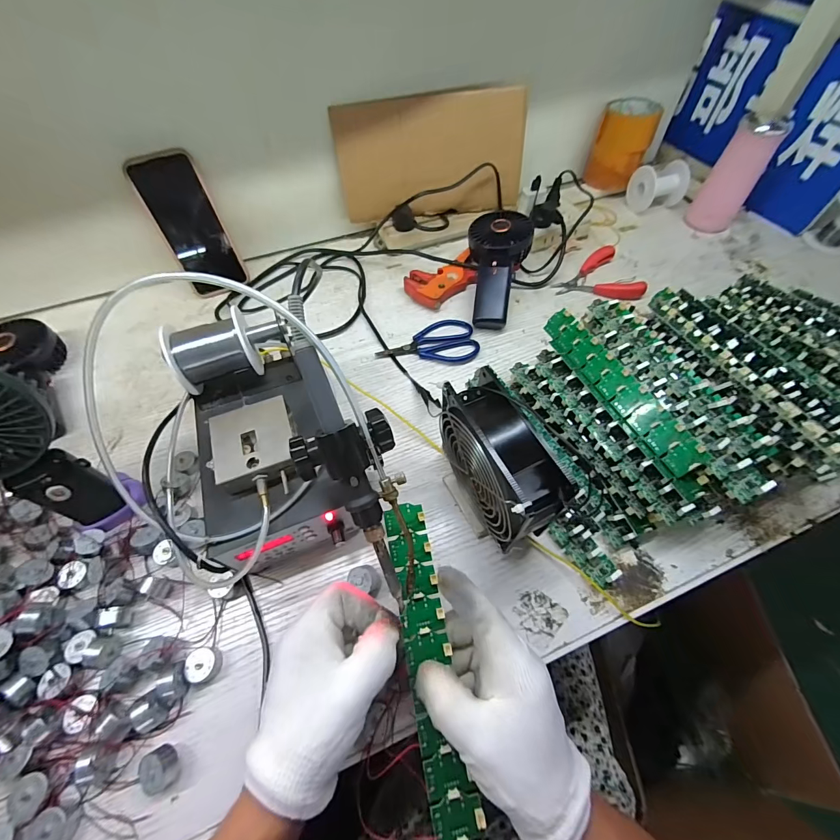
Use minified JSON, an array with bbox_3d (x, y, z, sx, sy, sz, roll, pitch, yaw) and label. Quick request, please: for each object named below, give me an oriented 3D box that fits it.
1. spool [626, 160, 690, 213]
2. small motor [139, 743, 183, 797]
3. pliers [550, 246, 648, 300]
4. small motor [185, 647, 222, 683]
[{"bbox_3d":[0.398,-0.390,0.620,0.071,0.067,0.057,-10,59,-3],"label":"spool"},{"bbox_3d":[-0.181,0.242,0.255,0.020,0.017,0.024,-24,61,-12],"label":"small motor"},{"bbox_3d":[0.260,-0.220,0.545,0.122,0.016,0.097,5,59,6],"label":"pliers"},{"bbox_3d":[-0.171,0.194,0.292,0.022,0.014,0.022,-16,59,-7],"label":"small motor"}]

